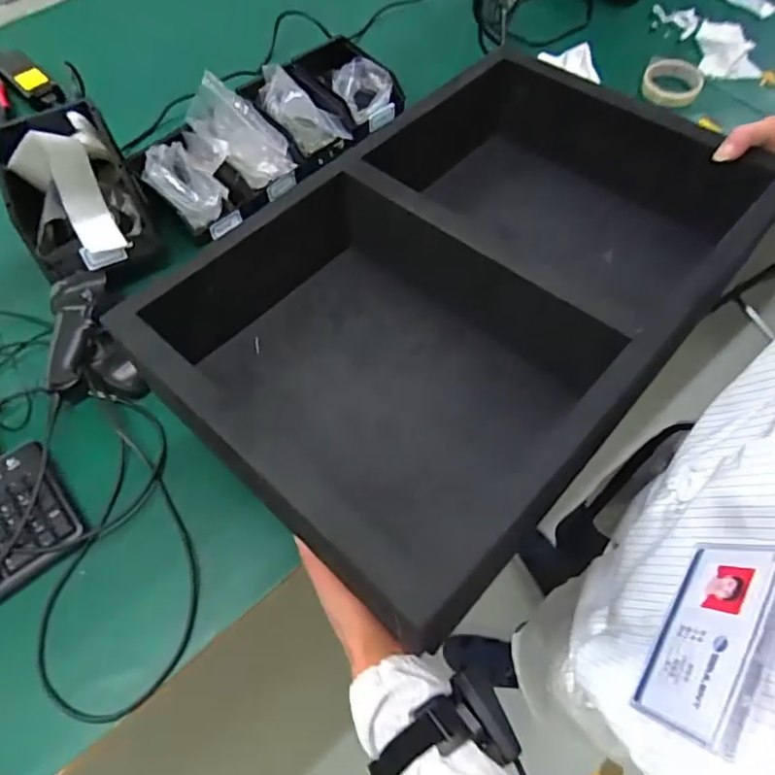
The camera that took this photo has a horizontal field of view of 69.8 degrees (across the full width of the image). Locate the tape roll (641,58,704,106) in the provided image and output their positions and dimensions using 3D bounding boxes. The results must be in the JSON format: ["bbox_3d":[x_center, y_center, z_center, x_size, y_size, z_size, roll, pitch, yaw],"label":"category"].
[{"bbox_3d":[0.491,-0.528,0.956,0.095,0.019,0.109,23,65,12],"label":"tape roll"}]

